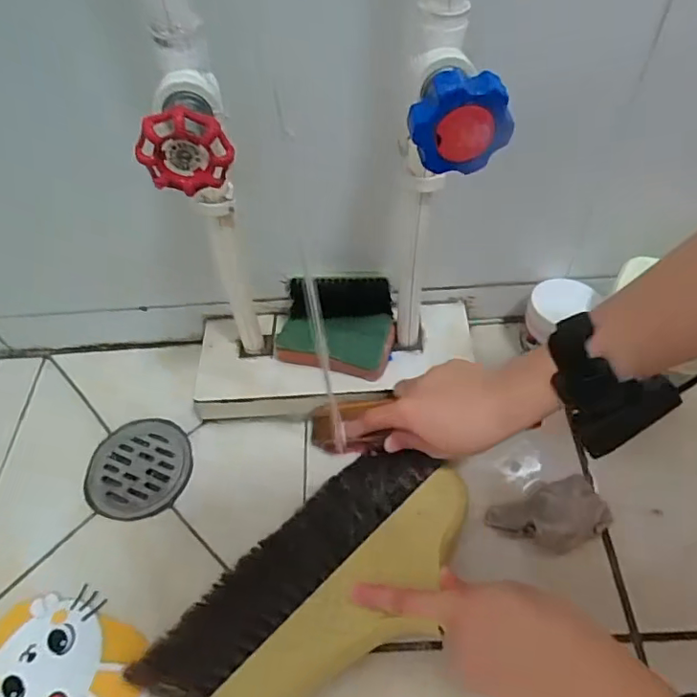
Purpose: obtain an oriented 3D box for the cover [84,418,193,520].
[{"bbox_3d":[-0.203,0.115,0.527,0.099,0.004,0.098,4,54,8],"label":"cover"}]

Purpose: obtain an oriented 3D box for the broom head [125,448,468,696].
[{"bbox_3d":[-0.023,0.182,0.422,0.272,0.038,0.124,-36,59,-18],"label":"broom head"}]

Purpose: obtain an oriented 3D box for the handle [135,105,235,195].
[{"bbox_3d":[-0.086,-0.102,0.287,0.046,0.045,0.008,-11,54,-3],"label":"handle"}]

